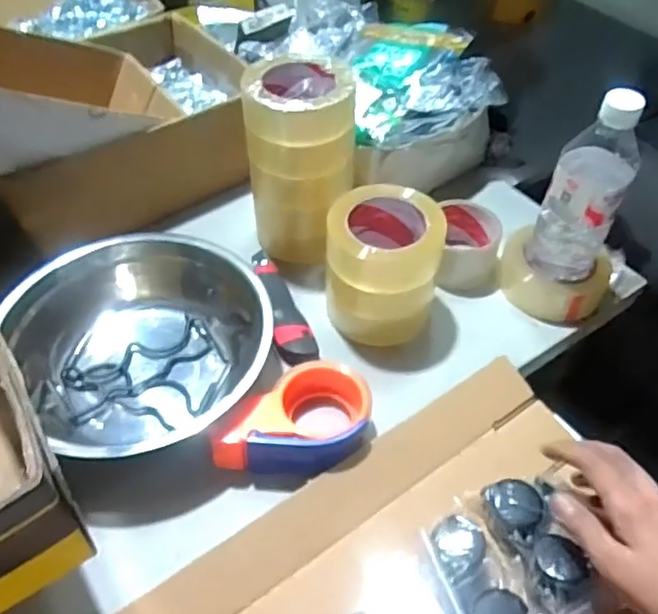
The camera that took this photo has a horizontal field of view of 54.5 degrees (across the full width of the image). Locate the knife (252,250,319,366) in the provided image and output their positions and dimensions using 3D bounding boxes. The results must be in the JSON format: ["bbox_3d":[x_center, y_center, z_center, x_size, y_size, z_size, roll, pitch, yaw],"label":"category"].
[{"bbox_3d":[-0.053,-0.008,0.668,0.038,0.025,0.161,-14,50,-13],"label":"knife"}]

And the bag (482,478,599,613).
[{"bbox_3d":[0.171,0.189,0.504,0.056,0.030,0.109,-13,47,-13],"label":"bag"}]

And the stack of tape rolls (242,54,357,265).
[{"bbox_3d":[-0.033,-0.156,0.682,0.112,0.190,0.097,2,48,1],"label":"stack of tape rolls"}]

